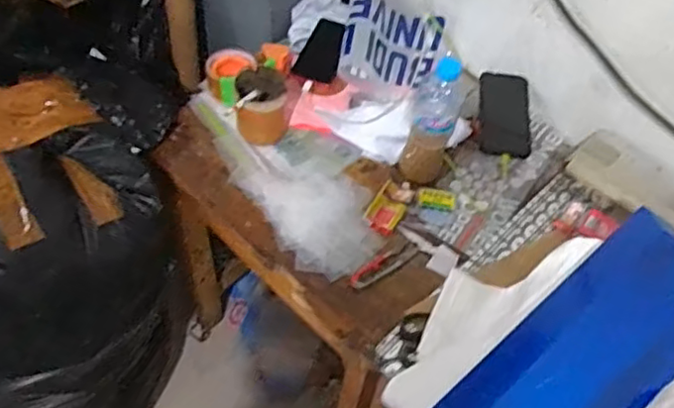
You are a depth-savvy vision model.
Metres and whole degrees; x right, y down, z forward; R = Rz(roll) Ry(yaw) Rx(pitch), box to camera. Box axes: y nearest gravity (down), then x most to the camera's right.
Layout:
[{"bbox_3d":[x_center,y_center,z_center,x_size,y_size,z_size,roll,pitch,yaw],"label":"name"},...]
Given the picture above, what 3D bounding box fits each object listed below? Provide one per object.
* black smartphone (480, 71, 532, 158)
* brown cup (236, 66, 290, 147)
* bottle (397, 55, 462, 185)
[{"bbox_3d":[0.269,-0.144,1.019,0.077,0.016,0.140,-1,77,17],"label":"black smartphone"},{"bbox_3d":[-0.112,-0.150,0.968,0.075,0.079,0.081,-1,56,-5],"label":"brown cup"},{"bbox_3d":[0.135,-0.113,0.907,0.064,0.219,0.059,15,56,6],"label":"bottle"}]

